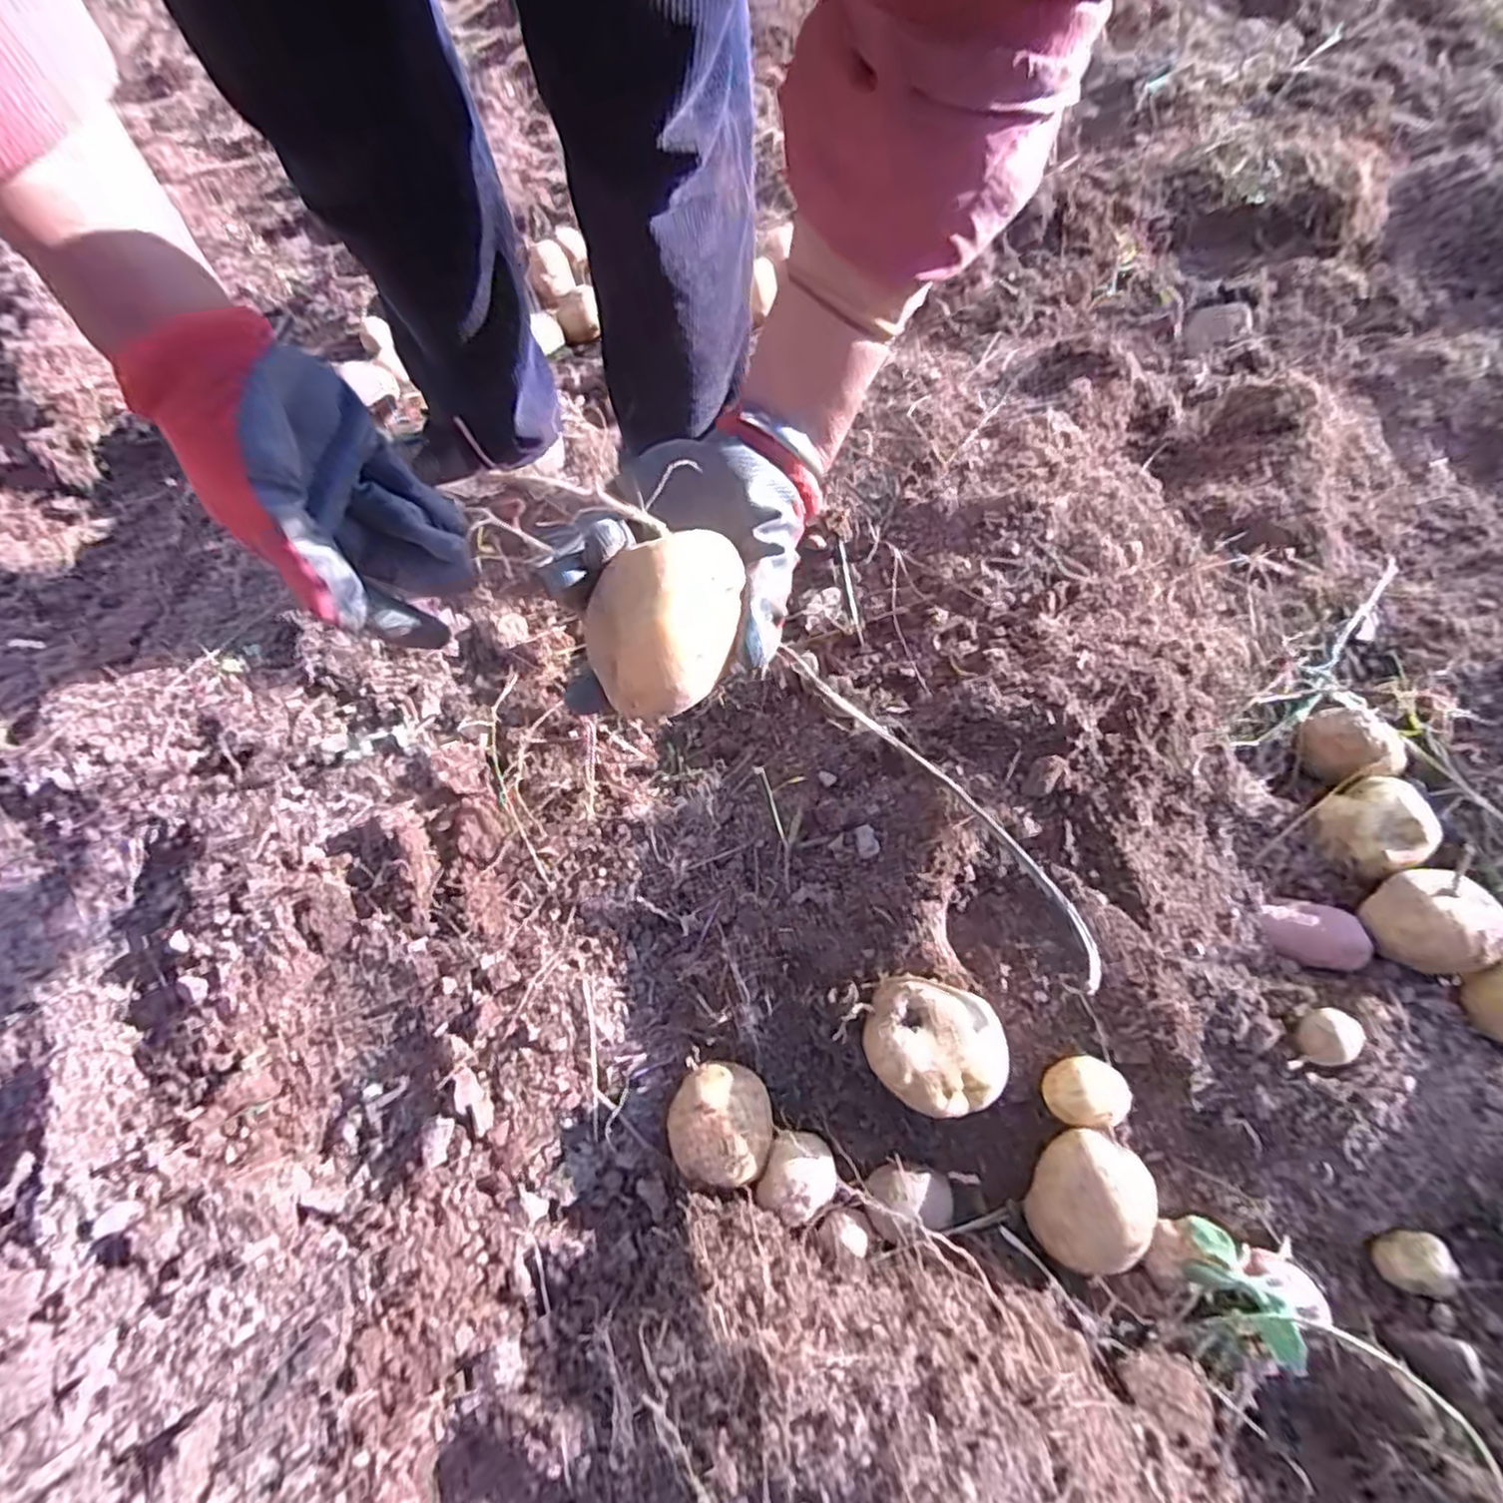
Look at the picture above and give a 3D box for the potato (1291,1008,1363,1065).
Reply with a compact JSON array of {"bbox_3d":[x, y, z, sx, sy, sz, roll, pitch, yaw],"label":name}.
[{"bbox_3d":[0.316,0.157,0.405,0.028,0.019,0.029,0,72,0],"label":"potato"}]

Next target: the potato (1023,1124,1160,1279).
[{"bbox_3d":[0.184,0.243,0.398,0.054,0.049,0.066,15,72,5],"label":"potato"}]

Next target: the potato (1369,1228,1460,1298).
[{"bbox_3d":[0.350,0.269,0.389,0.029,0.019,0.030,0,72,0],"label":"potato"}]

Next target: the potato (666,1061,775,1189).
[{"bbox_3d":[-0.019,0.226,0.450,0.061,0.042,0.064,0,72,0],"label":"potato"}]

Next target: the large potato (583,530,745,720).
[{"bbox_3d":[-0.038,-0.051,0.312,0.067,0.043,0.061,-10,72,-3],"label":"large potato"}]

